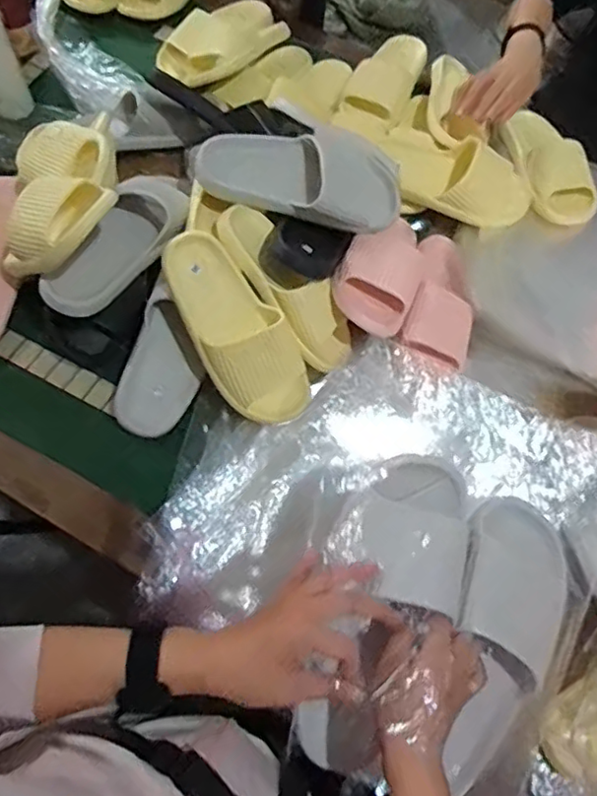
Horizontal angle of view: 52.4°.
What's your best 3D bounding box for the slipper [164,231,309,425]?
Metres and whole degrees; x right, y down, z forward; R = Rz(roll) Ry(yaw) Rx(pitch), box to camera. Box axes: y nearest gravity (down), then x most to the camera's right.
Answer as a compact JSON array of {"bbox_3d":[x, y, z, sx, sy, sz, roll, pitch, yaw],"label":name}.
[{"bbox_3d":[-0.074,-0.080,0.727,0.097,0.057,0.249,-34,97,-16],"label":"slipper"}]

